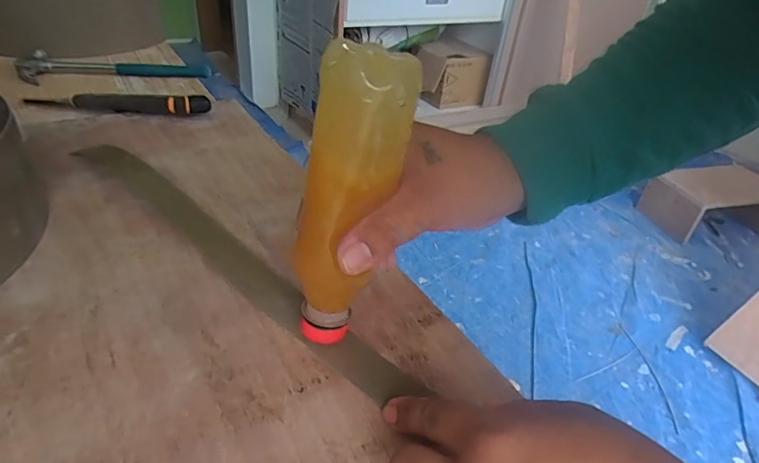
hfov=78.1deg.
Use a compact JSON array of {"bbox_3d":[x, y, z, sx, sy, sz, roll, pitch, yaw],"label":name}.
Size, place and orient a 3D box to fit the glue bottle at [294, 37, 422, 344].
[{"bbox_3d":[-0.021,-0.011,0.254,0.037,0.170,0.037,-14,39,-45],"label":"glue bottle"}]

